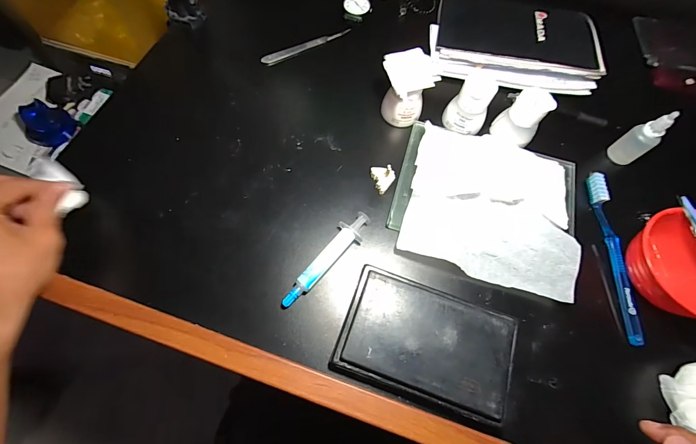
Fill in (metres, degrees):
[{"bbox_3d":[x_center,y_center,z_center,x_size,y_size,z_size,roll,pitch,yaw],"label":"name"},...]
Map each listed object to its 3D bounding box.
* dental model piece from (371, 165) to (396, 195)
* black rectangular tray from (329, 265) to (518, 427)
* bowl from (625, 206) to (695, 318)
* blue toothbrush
[{"bbox_3d":[0.041,-0.049,0.369,0.026,0.010,0.032,-4,67,-5],"label":"dental model piece"},{"bbox_3d":[0.071,0.112,0.299,0.152,0.021,0.097,20,67,6],"label":"black rectangular tray"},{"bbox_3d":[0.333,0.047,0.324,0.103,0.059,0.106,1,67,-2],"label":"bowl"},{"bbox_3d":[0.289,0.032,0.350,0.011,0.022,0.188,3,67,-1],"label":"blue toothbrush"}]

